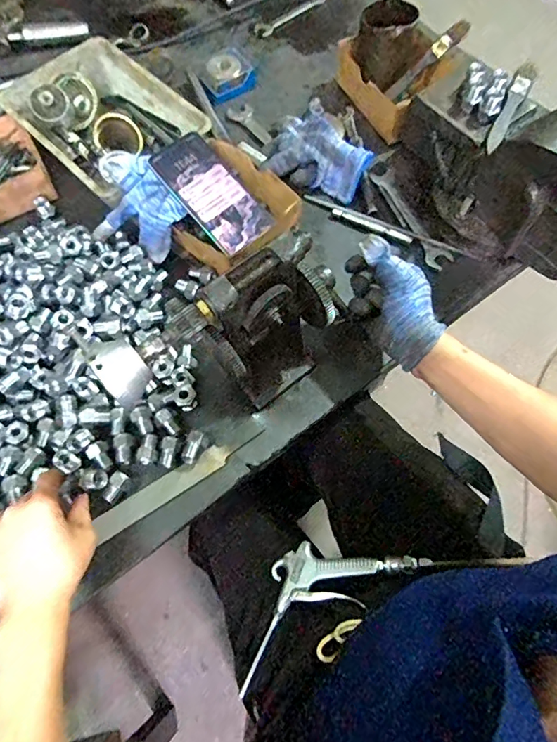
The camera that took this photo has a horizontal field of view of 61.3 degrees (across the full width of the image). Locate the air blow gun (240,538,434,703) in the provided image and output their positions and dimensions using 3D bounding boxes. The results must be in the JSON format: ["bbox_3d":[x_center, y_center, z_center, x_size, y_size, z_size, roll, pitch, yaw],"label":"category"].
[{"bbox_3d":[0.048,0.254,0.536,0.241,0.024,0.109,-27,67,5],"label":"air blow gun"}]

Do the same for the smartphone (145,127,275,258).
[{"bbox_3d":[-0.076,-0.215,0.562,0.086,0.010,0.152,-41,87,-15],"label":"smartphone"}]

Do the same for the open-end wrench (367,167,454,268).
[{"bbox_3d":[0.170,-0.198,0.606,0.031,0.011,0.165,-22,67,-9],"label":"open-end wrench"}]

